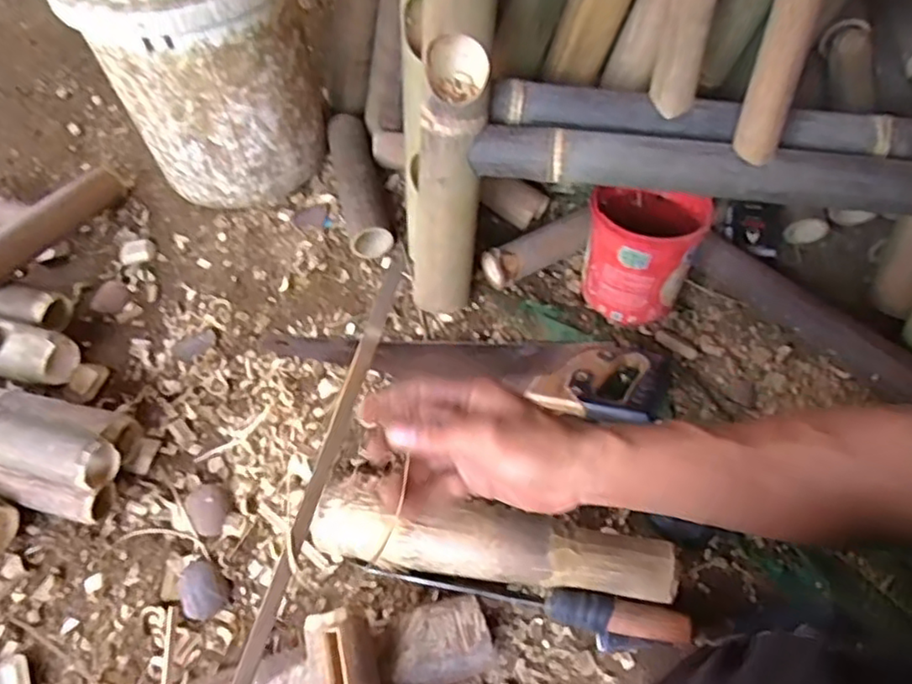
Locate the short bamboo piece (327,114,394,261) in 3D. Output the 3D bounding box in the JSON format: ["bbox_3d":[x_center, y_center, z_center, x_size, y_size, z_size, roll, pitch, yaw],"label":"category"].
[{"bbox_3d":[-0.146,-0.241,0.991,0.064,0.065,0.252,-12,56,-9],"label":"short bamboo piece"}]

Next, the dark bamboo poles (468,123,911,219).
[{"bbox_3d":[0.311,-0.192,0.733,0.577,0.049,0.040,7,55,4],"label":"dark bamboo poles"}]

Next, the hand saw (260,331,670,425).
[{"bbox_3d":[-0.003,0.030,0.807,0.493,0.065,0.122,6,55,3],"label":"hand saw"}]

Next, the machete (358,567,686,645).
[{"bbox_3d":[0.070,0.264,0.653,0.317,0.047,0.031,8,55,5],"label":"machete"}]

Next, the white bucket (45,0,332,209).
[{"bbox_3d":[-0.361,-0.411,0.923,0.291,0.379,0.301,-23,58,-16],"label":"white bucket"}]

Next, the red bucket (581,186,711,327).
[{"bbox_3d":[0.240,-0.123,0.844,0.145,0.146,0.131,7,55,4],"label":"red bucket"}]

